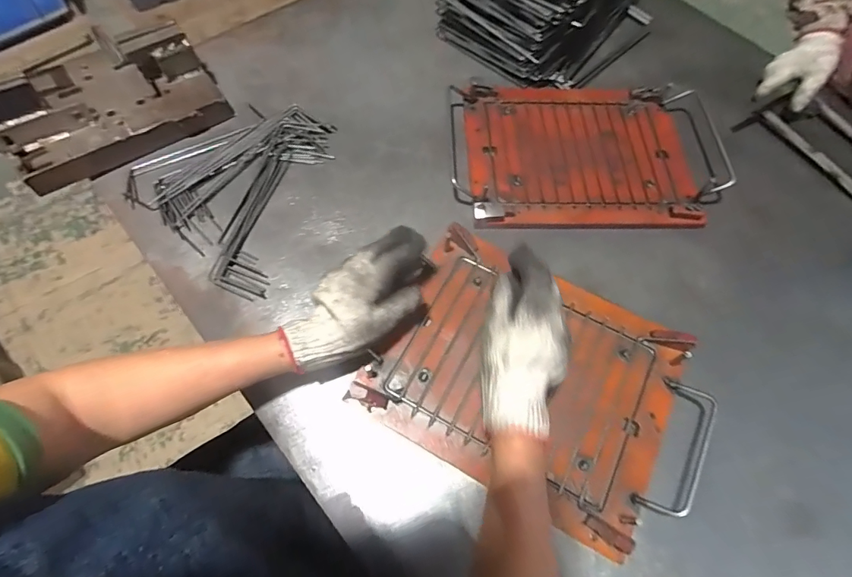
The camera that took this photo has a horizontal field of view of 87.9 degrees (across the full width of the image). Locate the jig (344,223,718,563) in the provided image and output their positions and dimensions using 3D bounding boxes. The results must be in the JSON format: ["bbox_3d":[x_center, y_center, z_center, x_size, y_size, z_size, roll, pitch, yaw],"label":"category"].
[{"bbox_3d":[0.120,0.096,0.467,0.333,0.032,0.235,27,66,9],"label":"jig"}]

